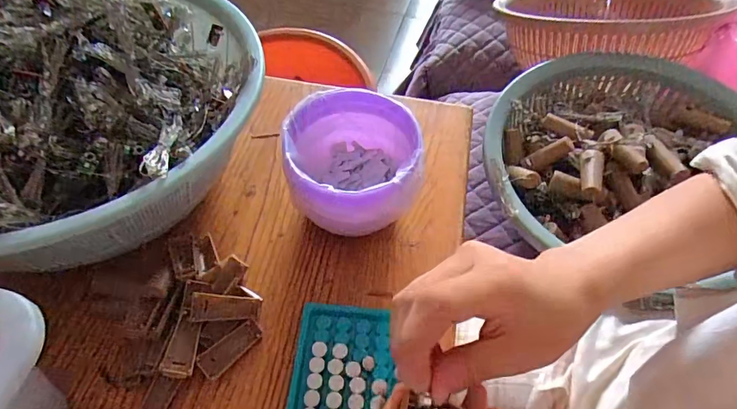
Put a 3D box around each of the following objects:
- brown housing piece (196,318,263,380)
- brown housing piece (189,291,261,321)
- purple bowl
[{"bbox_3d":[-0.103,0.108,0.334,0.047,0.004,0.019,-37,82,-23],"label":"brown housing piece"},{"bbox_3d":[-0.108,0.079,0.341,0.050,0.004,0.020,4,77,-17],"label":"brown housing piece"},{"bbox_3d":[-0.013,-0.027,0.382,0.102,0.093,0.102,1,54,-2],"label":"purple bowl"}]

